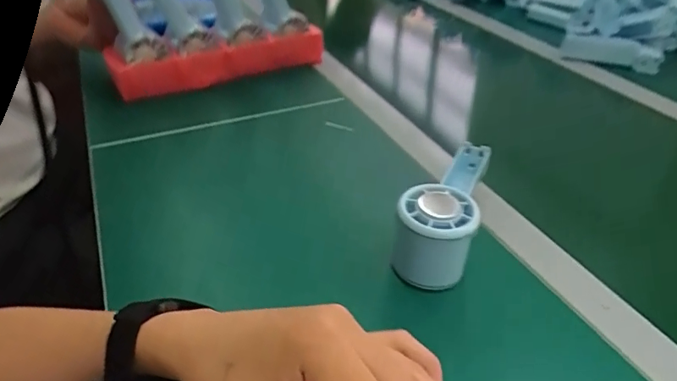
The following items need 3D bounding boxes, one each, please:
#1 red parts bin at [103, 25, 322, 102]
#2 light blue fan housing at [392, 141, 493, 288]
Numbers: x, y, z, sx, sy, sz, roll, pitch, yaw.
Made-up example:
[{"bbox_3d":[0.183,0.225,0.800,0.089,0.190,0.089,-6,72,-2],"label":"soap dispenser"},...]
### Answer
[{"bbox_3d":[-0.151,-0.169,0.636,0.285,0.043,0.075,-13,39,-21],"label":"red parts bin"},{"bbox_3d":[0.090,0.006,0.396,0.051,0.059,0.158,15,37,16],"label":"light blue fan housing"}]

